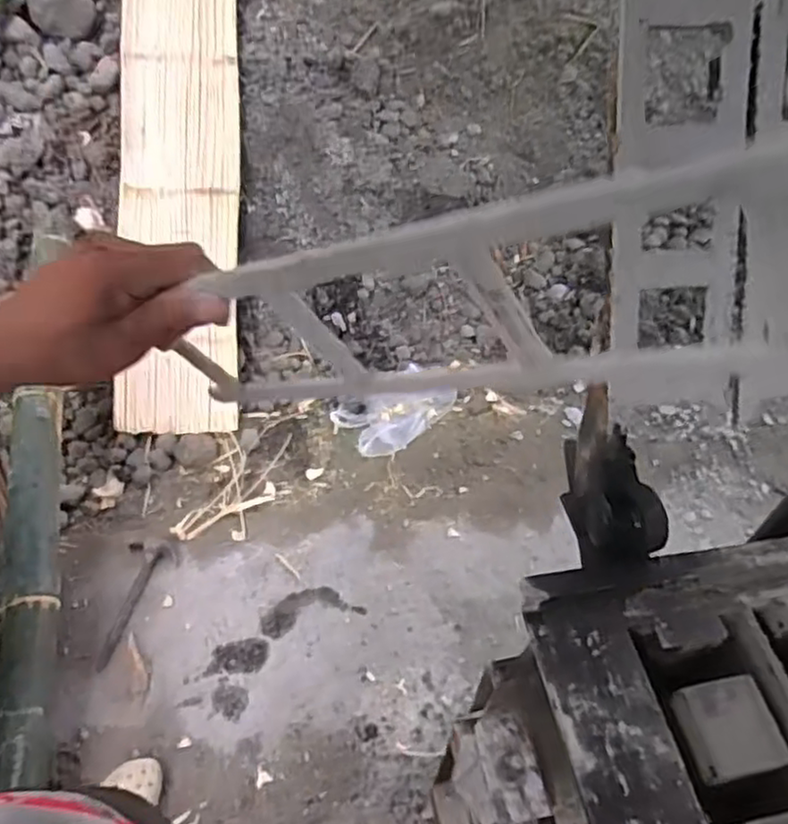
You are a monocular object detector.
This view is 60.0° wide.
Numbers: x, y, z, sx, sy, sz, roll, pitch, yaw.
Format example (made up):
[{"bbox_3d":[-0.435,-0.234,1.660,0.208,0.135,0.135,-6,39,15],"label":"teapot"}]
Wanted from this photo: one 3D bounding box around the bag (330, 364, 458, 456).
[{"bbox_3d":[0.012,-0.007,1.862,0.324,0.043,0.240,-28,58,-25],"label":"bag"}]

